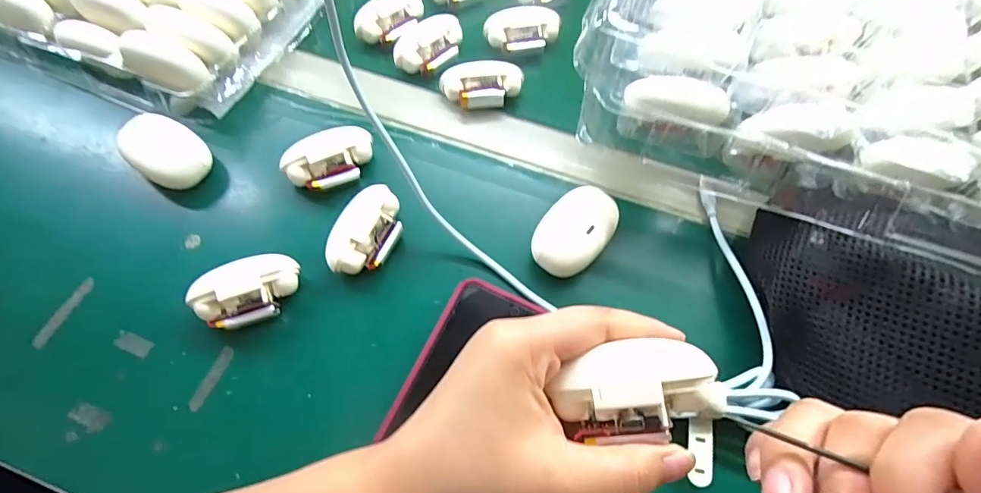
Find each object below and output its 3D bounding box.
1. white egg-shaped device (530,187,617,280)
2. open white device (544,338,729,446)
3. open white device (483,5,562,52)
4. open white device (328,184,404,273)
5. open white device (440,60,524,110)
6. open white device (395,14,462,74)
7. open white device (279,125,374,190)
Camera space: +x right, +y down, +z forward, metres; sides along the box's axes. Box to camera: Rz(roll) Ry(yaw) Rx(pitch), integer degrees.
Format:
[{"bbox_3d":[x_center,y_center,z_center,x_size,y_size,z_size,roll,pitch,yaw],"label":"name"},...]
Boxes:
[{"bbox_3d":[0.057,-0.009,0.324,0.043,0.027,0.065,37,69,14],"label":"white egg-shaped device"},{"bbox_3d":[0.058,0.058,0.188,0.061,0.023,0.036,1,65,-2],"label":"open white device"},{"bbox_3d":[0.028,-0.186,0.406,0.063,0.018,0.034,-8,65,-6],"label":"open white device"},{"bbox_3d":[-0.083,-0.008,0.322,0.037,0.028,0.065,26,66,9],"label":"open white device"},{"bbox_3d":[-0.006,-0.128,0.384,0.064,0.024,0.038,-9,66,-7],"label":"open white device"},{"bbox_3d":[-0.049,-0.170,0.400,0.038,0.025,0.063,38,69,14],"label":"open white device"},{"bbox_3d":[-0.115,-0.061,0.344,0.063,0.027,0.039,-33,70,-16],"label":"open white device"}]

